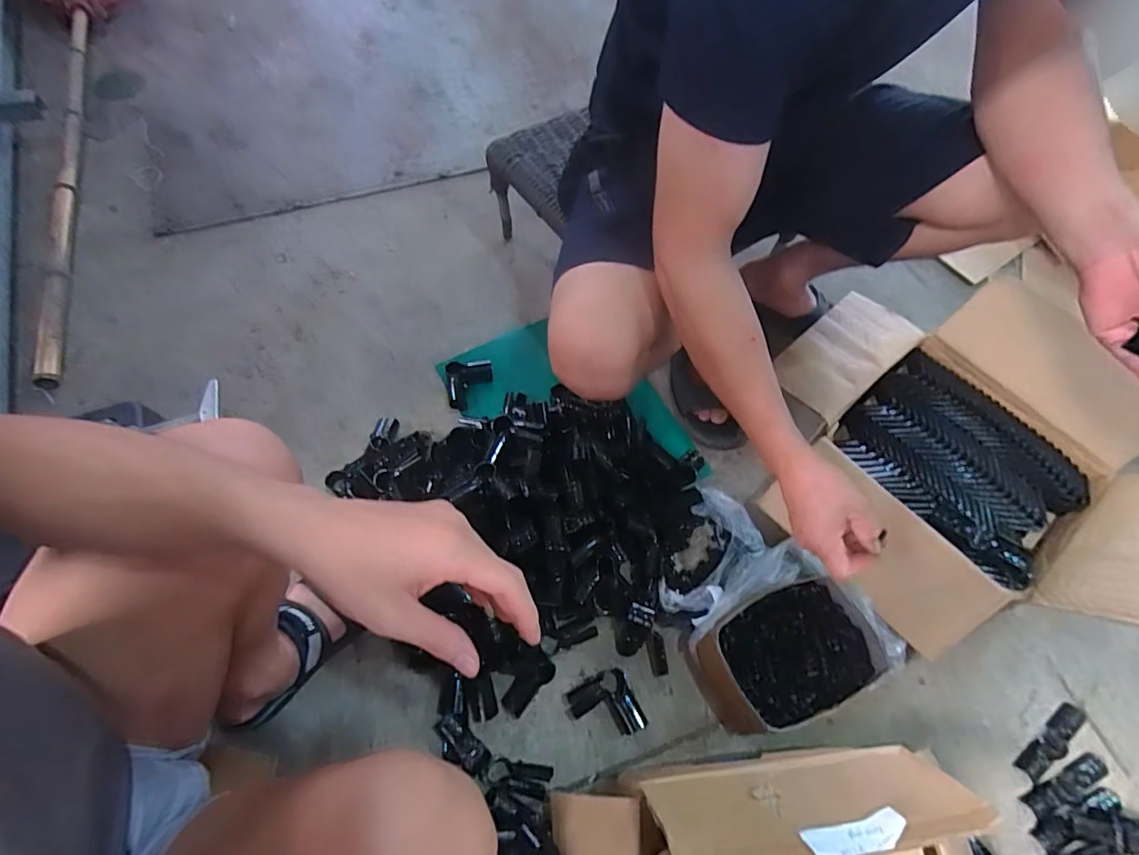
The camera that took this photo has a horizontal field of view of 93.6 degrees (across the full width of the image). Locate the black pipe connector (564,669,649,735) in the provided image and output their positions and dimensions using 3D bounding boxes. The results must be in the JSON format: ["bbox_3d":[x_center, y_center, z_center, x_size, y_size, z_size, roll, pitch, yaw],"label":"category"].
[{"bbox_3d":[0.047,0.377,0.712,0.085,0.029,0.081,-24,68,-14],"label":"black pipe connector"}]

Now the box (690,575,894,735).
[{"bbox_3d":[0.291,0.309,0.727,0.219,0.073,0.154,-21,67,-13],"label":"box"}]

